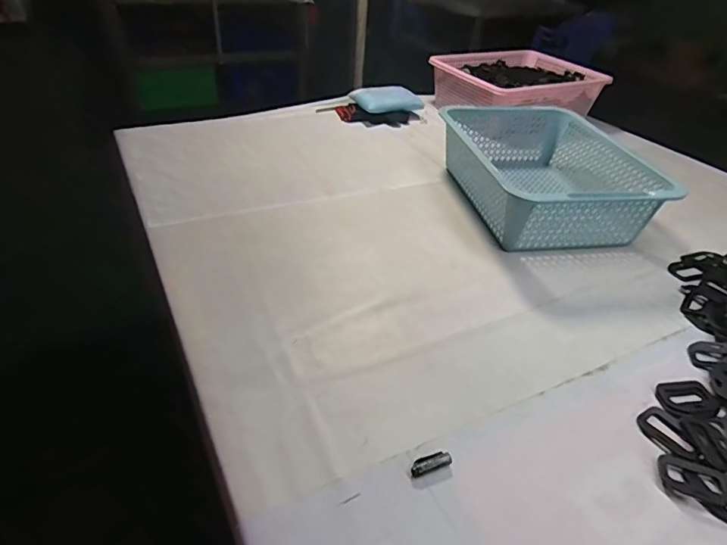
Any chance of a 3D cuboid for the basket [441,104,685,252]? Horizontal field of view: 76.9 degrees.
[{"bbox_3d":[0.328,-0.189,0.854,0.294,0.118,0.383,-3,39,-8],"label":"basket"}]

